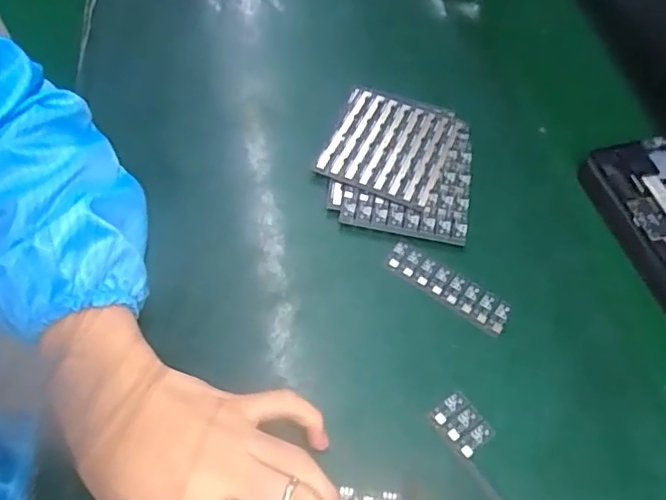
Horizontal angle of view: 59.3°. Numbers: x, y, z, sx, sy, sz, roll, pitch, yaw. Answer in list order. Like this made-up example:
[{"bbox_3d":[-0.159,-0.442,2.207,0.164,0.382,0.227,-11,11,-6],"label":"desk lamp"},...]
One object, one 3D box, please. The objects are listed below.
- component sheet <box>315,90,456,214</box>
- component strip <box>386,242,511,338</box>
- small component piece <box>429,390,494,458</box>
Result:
[{"bbox_3d":[0.046,-0.088,0.488,0.096,0.006,0.109,20,58,10],"label":"component sheet"},{"bbox_3d":[0.082,0.027,0.423,0.093,0.004,0.027,30,60,16],"label":"component strip"},{"bbox_3d":[0.081,0.107,0.363,0.026,0.004,0.035,-30,63,-21],"label":"small component piece"}]

